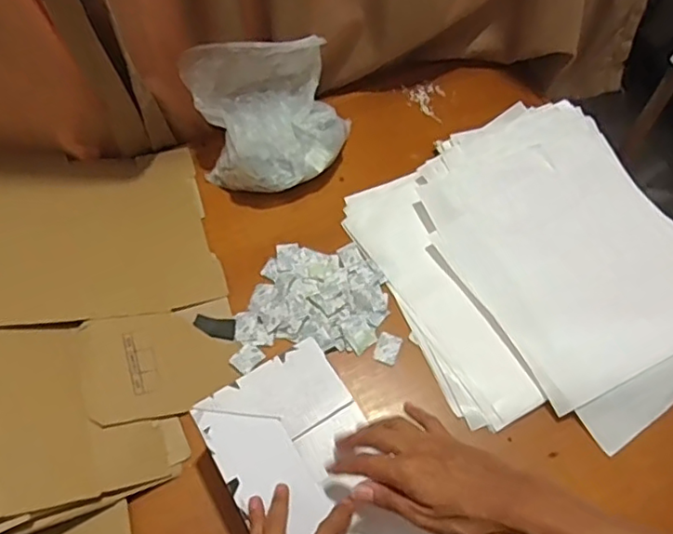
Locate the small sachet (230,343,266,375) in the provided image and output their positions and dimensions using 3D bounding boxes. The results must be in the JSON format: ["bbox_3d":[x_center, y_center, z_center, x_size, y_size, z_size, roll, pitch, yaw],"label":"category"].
[{"bbox_3d":[-0.109,0.112,0.746,0.030,0.004,0.039,37,53,13],"label":"small sachet"}]

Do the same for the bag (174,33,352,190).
[{"bbox_3d":[-0.086,-0.207,0.831,0.211,0.149,0.155,-13,61,-7],"label":"bag"}]

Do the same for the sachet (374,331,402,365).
[{"bbox_3d":[0.064,0.102,0.760,0.028,0.005,0.037,19,62,11],"label":"sachet"}]

